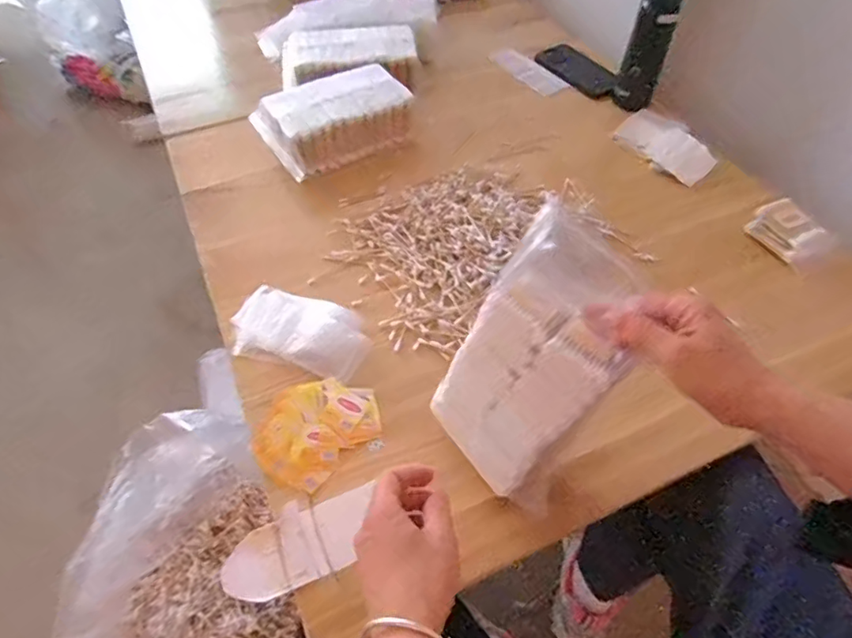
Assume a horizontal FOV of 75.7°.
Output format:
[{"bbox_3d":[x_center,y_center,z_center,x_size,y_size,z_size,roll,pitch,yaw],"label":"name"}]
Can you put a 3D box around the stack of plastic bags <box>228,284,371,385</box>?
[{"bbox_3d":[-0.143,0.011,0.619,0.160,0.019,0.089,18,55,14],"label":"stack of plastic bags"}]

